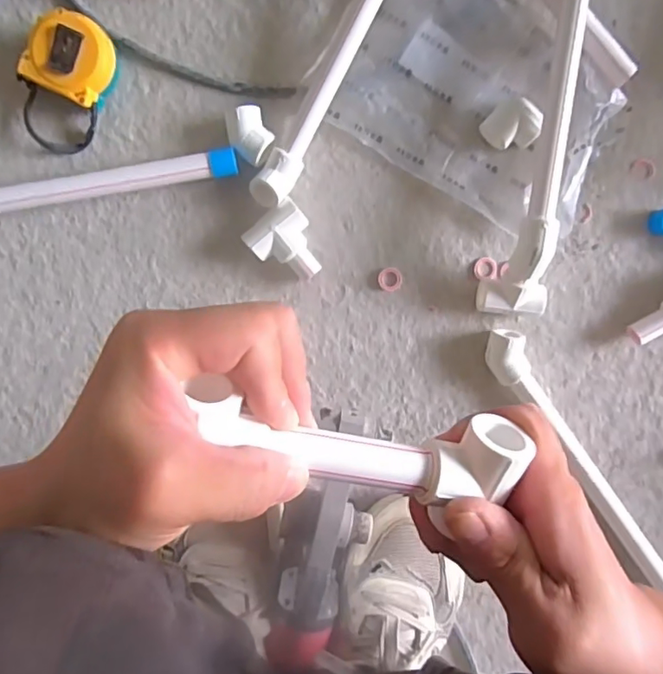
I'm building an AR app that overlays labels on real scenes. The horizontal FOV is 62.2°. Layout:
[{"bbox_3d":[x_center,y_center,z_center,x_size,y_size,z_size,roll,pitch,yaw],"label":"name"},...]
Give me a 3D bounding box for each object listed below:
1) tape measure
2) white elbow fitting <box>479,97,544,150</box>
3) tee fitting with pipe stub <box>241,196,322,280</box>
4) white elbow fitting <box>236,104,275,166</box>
[{"bbox_3d":[-0.217,-0.205,0.447,0.061,0.040,0.106,27,96,-5],"label":"tape measure"},{"bbox_3d":[0.152,-0.177,0.464,0.039,0.035,0.040,0,98,-1],"label":"white elbow fitting"},{"bbox_3d":[-0.037,-0.078,0.474,0.052,0.030,0.063,-39,96,1],"label":"tee fitting with pipe stub"},{"bbox_3d":[-0.063,-0.168,0.459,0.030,0.024,0.046,4,95,-3],"label":"white elbow fitting"}]

